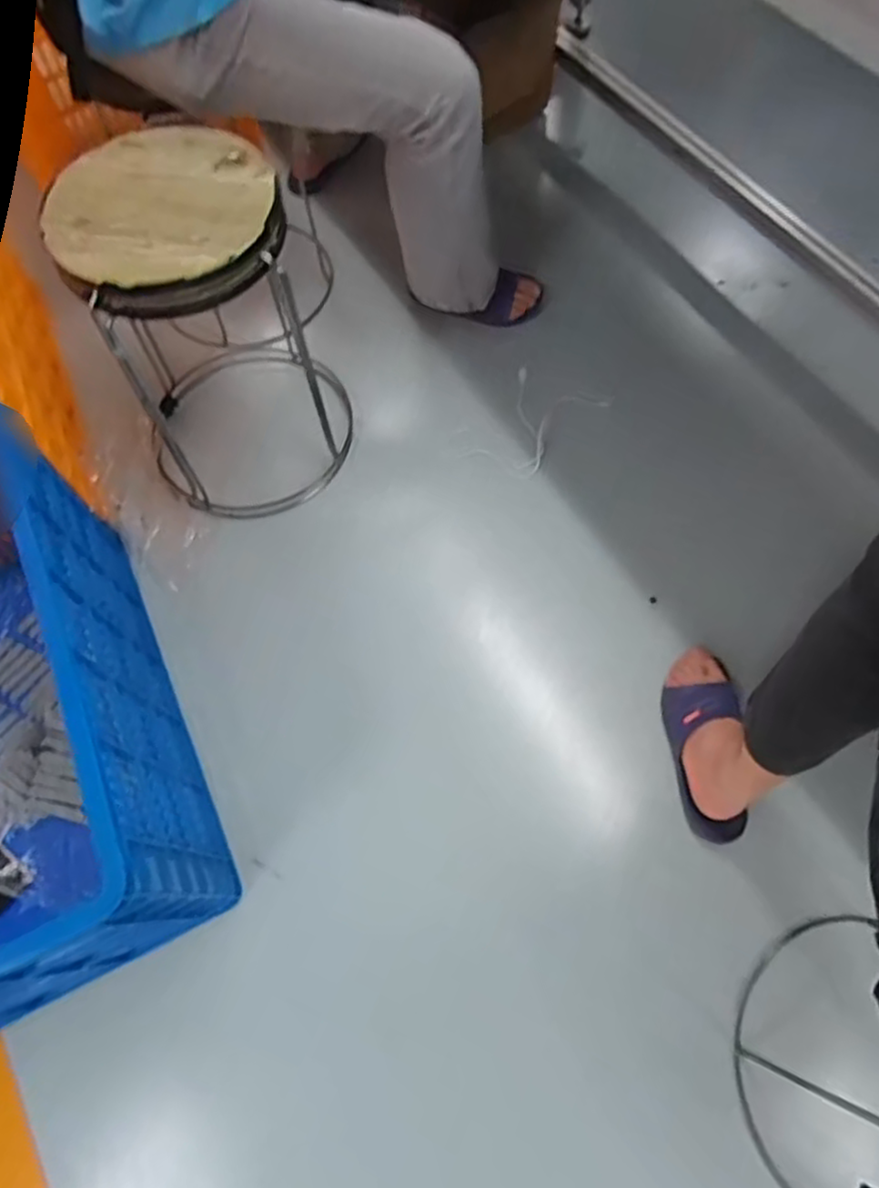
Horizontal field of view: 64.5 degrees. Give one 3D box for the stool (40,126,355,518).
[{"bbox_3d":[-0.371,-0.418,1.096,0.355,0.492,0.415,-30,67,-11],"label":"stool"}]

